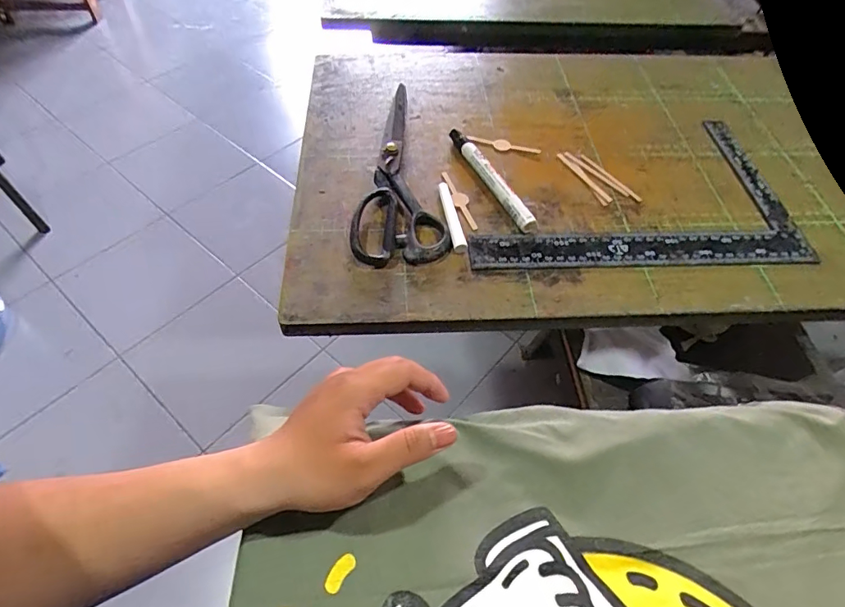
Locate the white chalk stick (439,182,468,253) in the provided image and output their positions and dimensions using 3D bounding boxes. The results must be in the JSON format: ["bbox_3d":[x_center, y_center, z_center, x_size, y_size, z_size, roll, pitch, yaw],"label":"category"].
[{"bbox_3d":[0.026,-0.080,0.437,0.013,0.007,0.084,-5,54,-7],"label":"white chalk stick"}]

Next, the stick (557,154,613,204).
[{"bbox_3d":[0.162,-0.127,0.487,0.010,0.004,0.079,-21,58,-18],"label":"stick"}]

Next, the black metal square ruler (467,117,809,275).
[{"bbox_3d":[0.193,-0.114,0.480,0.310,0.004,0.200,-1,54,-4],"label":"black metal square ruler"}]

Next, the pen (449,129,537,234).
[{"bbox_3d":[0.063,-0.126,0.472,0.016,0.015,0.153,-19,57,-16],"label":"pen"}]

